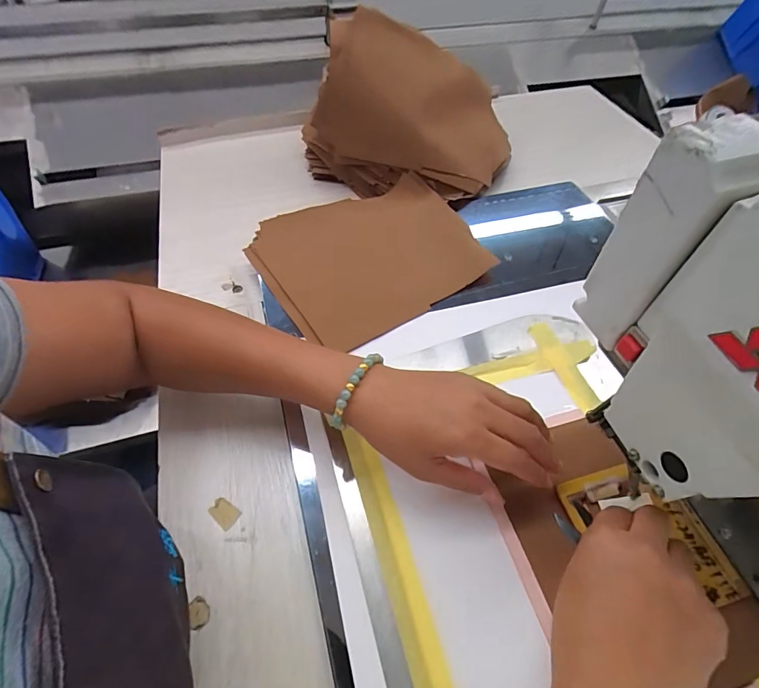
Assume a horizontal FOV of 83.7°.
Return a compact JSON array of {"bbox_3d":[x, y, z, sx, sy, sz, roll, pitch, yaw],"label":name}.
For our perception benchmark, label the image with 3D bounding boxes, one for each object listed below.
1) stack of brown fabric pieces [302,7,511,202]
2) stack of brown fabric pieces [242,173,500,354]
[{"bbox_3d":[0.032,-0.321,0.586,0.284,0.159,0.194,8,55,9],"label":"stack of brown fabric pieces"},{"bbox_3d":[-0.015,-0.115,0.504,0.243,0.021,0.218,-27,59,-20],"label":"stack of brown fabric pieces"}]

